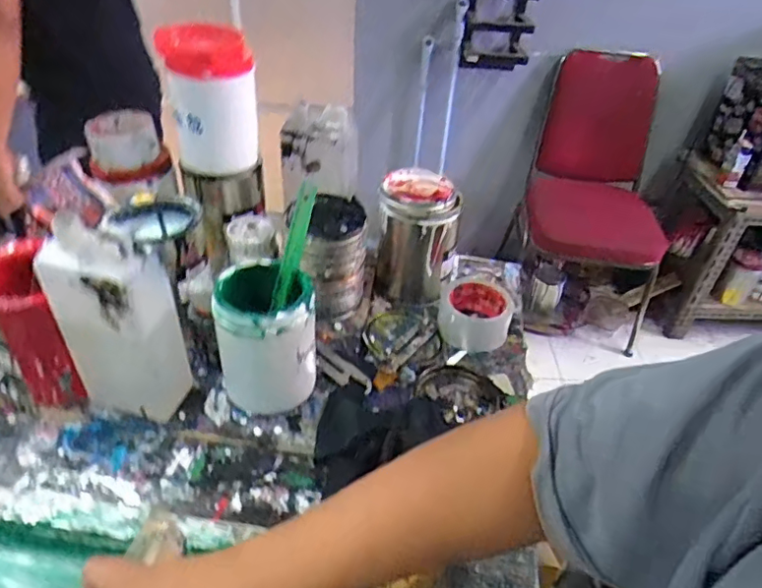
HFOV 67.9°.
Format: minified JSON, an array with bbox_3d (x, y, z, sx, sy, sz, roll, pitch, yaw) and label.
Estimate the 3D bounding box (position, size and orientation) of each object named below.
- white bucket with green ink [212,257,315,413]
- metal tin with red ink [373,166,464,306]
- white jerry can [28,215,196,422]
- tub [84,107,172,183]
[{"bbox_3d":[-0.118,0.049,0.606,0.095,0.148,0.089,1,38,-1],"label":"white bucket with green ink"},{"bbox_3d":[0.051,-0.077,0.794,0.109,0.167,0.103,2,38,-2],"label":"metal tin with red ink"},{"bbox_3d":[-0.254,0.036,0.561,0.114,0.230,0.057,9,38,9],"label":"white jerry can"},{"bbox_3d":[-0.333,-0.197,0.745,0.099,0.059,0.095,-12,41,-19],"label":"tub"}]

